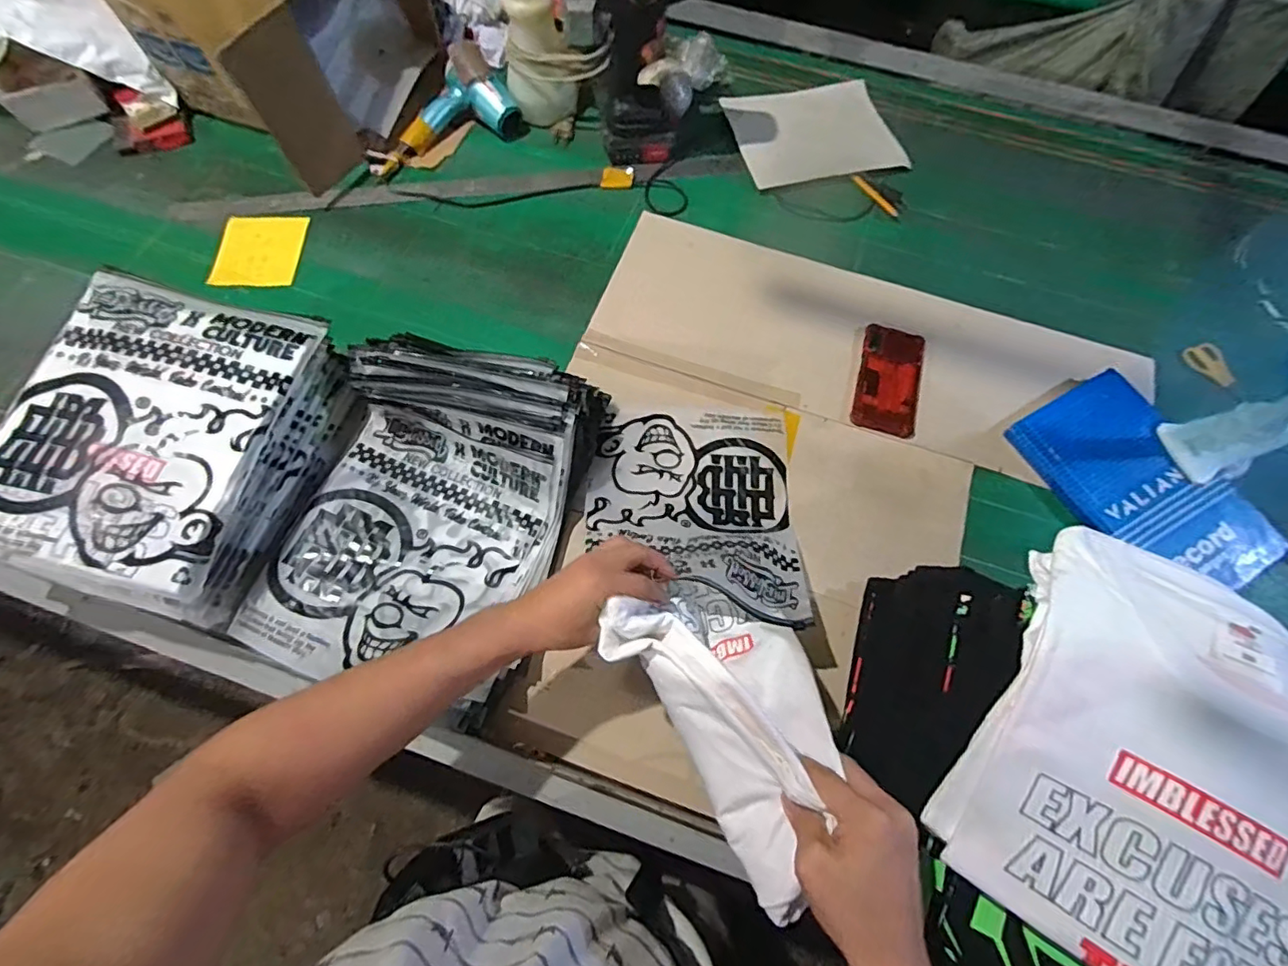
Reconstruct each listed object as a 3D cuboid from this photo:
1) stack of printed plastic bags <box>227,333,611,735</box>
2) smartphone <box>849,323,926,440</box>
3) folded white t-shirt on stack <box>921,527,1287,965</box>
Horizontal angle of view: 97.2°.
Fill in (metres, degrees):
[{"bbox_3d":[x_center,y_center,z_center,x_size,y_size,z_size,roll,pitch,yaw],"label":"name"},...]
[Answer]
[{"bbox_3d":[-0.236,0.022,0.614,0.289,0.120,0.375,16,68,4],"label":"stack of printed plastic bags"},{"bbox_3d":[0.326,-0.138,0.749,0.077,0.014,0.153,17,68,4],"label":"smartphone"},{"bbox_3d":[0.350,0.186,0.373,0.227,0.076,0.266,31,69,10],"label":"folded white t-shirt on stack"}]

